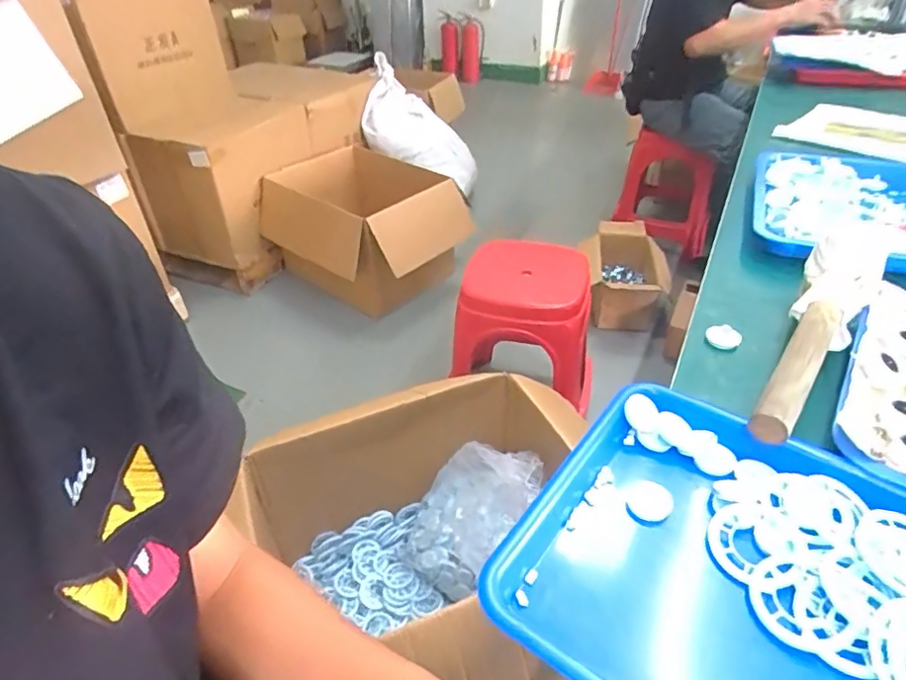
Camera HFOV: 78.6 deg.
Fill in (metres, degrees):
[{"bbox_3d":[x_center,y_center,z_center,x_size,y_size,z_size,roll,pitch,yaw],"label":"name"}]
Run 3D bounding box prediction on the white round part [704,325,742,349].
[{"bbox_3d":[0.275,-0.005,0.562,0.033,0.006,0.032,16,41,23],"label":"white round part"}]

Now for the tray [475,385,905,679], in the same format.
[{"bbox_3d":[0.212,0.165,0.334,0.335,0.031,0.241,24,45,30],"label":"tray"}]

